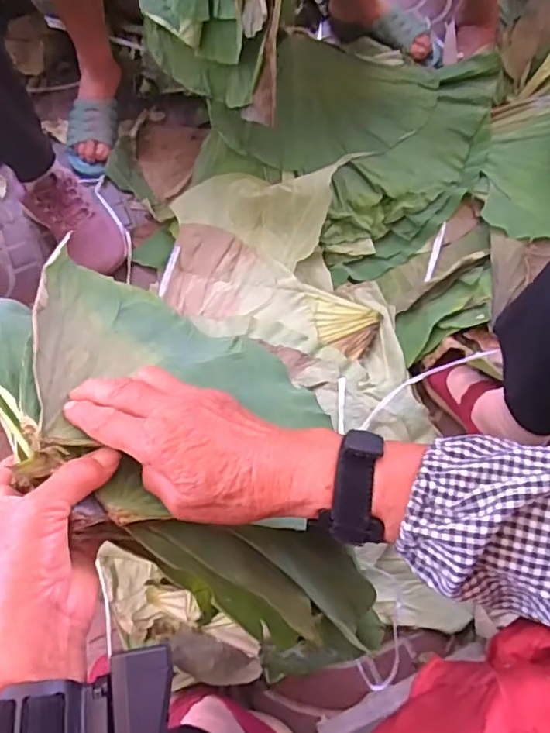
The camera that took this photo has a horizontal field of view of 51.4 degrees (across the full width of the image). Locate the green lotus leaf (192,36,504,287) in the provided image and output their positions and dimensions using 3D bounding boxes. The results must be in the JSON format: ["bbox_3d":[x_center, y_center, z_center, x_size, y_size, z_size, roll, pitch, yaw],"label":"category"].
[{"bbox_3d":[0.138,-0.371,0.894,0.383,0.092,0.423,40,71,15],"label":"green lotus leaf"}]

